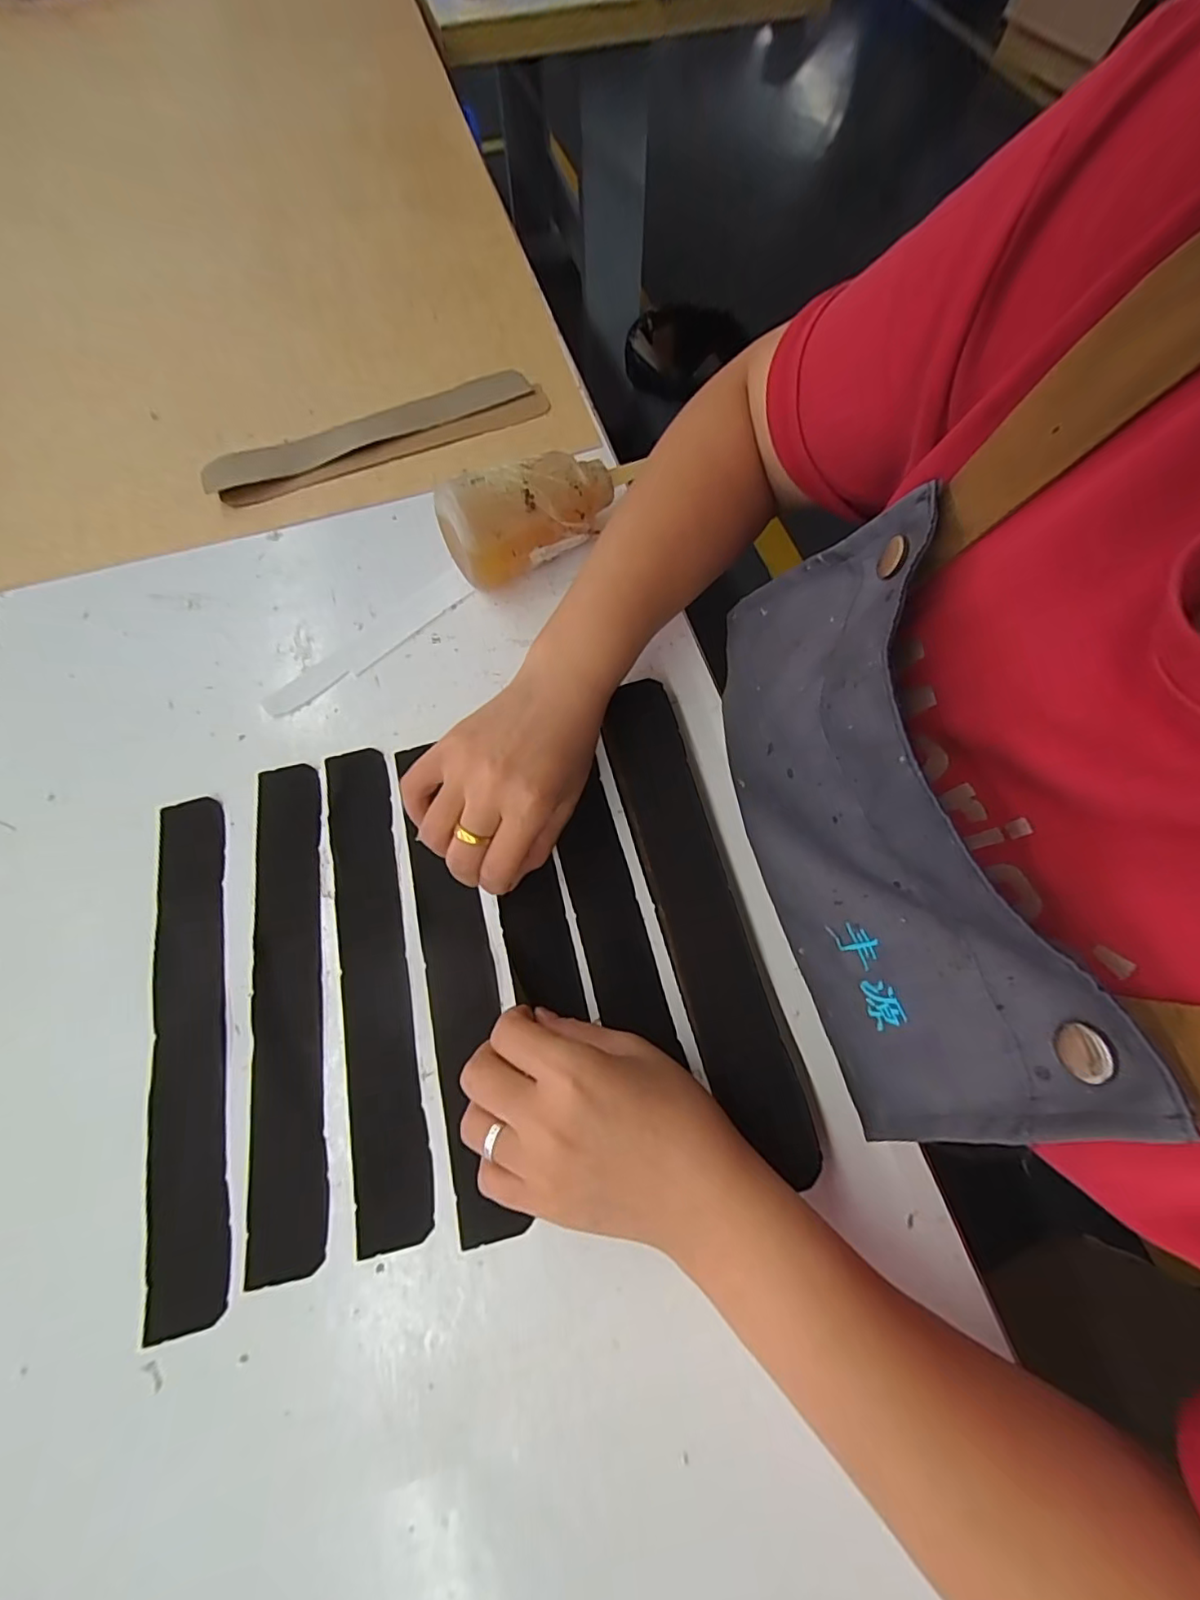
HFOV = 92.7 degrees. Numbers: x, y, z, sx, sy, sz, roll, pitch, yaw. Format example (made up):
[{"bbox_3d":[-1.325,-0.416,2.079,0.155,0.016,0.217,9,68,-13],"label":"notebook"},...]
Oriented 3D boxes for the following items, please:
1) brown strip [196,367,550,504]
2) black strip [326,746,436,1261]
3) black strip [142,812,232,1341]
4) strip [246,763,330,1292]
[{"bbox_3d":[-0.174,-0.294,0.458,0.265,0.017,0.053,-21,70,-9],"label":"brown strip"},{"bbox_3d":[-0.123,0.089,0.311,0.035,0.007,0.256,-10,68,-10],"label":"black strip"},{"bbox_3d":[-0.217,0.120,0.303,0.038,0.007,0.255,-13,69,-6],"label":"black strip"},{"bbox_3d":[-0.168,0.100,0.308,0.036,0.004,0.256,-10,69,-5],"label":"strip"}]

